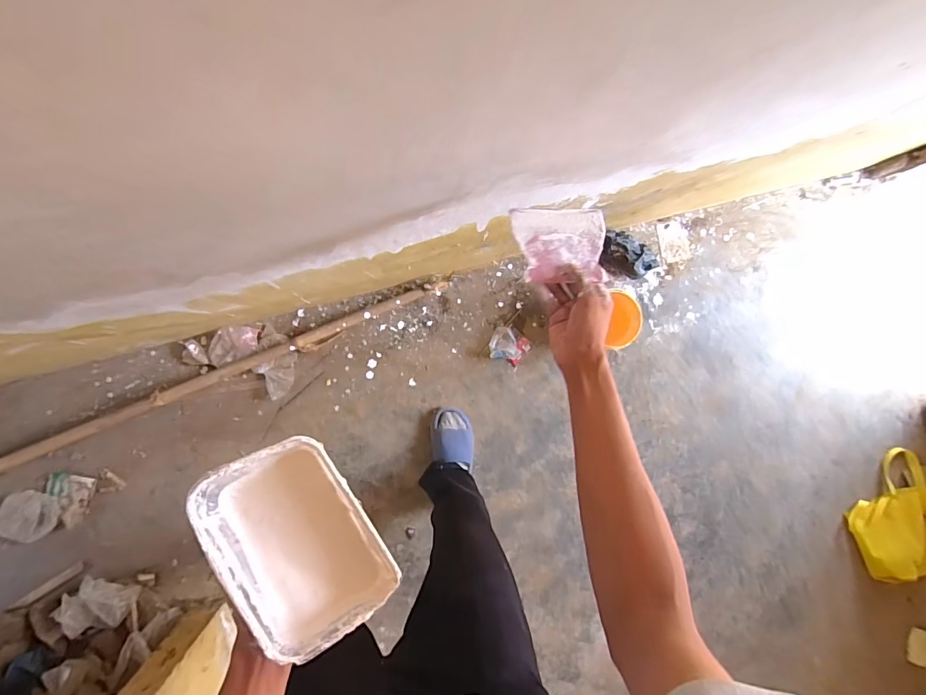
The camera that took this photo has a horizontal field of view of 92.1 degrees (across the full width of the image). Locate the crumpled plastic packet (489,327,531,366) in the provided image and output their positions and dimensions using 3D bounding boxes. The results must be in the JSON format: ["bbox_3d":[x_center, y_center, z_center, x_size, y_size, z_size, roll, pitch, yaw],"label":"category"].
[{"bbox_3d":[0.136,-0.002,1.348,0.111,0.021,0.099,33,87,-6],"label":"crumpled plastic packet"}]

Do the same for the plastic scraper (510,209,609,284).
[{"bbox_3d":[0.124,-0.130,0.565,0.114,0.008,0.097,-1,75,-6],"label":"plastic scraper"}]

